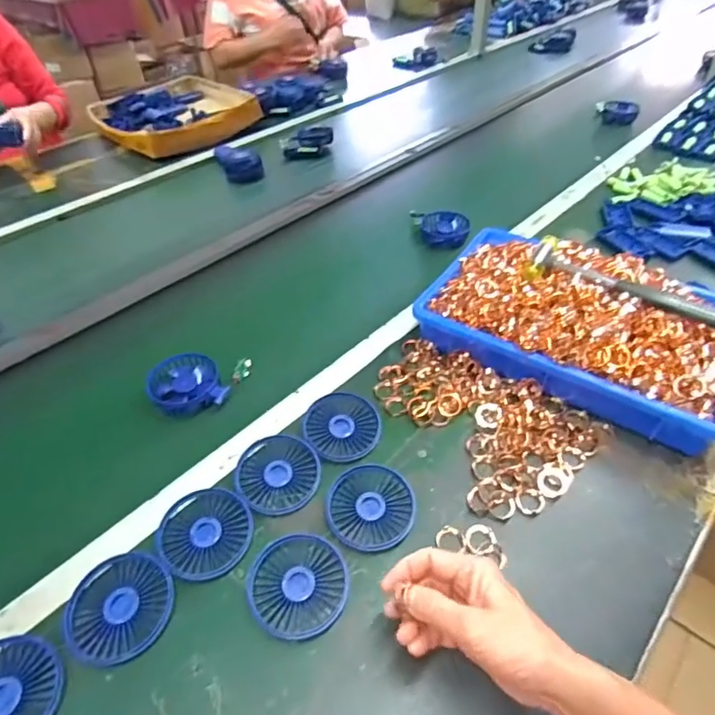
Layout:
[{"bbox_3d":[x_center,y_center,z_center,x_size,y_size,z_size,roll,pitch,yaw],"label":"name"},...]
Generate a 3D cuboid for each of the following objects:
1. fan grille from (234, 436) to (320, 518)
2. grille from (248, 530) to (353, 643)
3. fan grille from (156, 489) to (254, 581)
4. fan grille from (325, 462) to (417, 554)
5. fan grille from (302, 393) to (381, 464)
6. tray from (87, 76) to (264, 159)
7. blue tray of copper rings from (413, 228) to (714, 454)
[{"bbox_3d":[-0.084,0.126,0.527,0.085,0.022,0.084,-1,44,1],"label":"fan grille"},{"bbox_3d":[-0.054,0.203,0.446,0.085,0.009,0.090,-1,44,1],"label":"grille"},{"bbox_3d":[-0.147,0.169,0.479,0.085,0.019,0.083,-14,45,-11],"label":"fan grille"},{"bbox_3d":[0.013,0.151,0.499,0.086,0.017,0.085,-1,44,1],"label":"fan grille"},{"bbox_3d":[-0.017,0.078,0.564,0.085,0.005,0.086,4,52,-4],"label":"fan grille"},{"bbox_3d":[-0.499,-0.659,1.348,0.383,0.072,0.418,-32,51,-27],"label":"tray"},{"bbox_3d":[0.281,-0.061,0.625,0.360,0.105,0.248,22,49,24],"label":"blue tray of copper rings"}]

